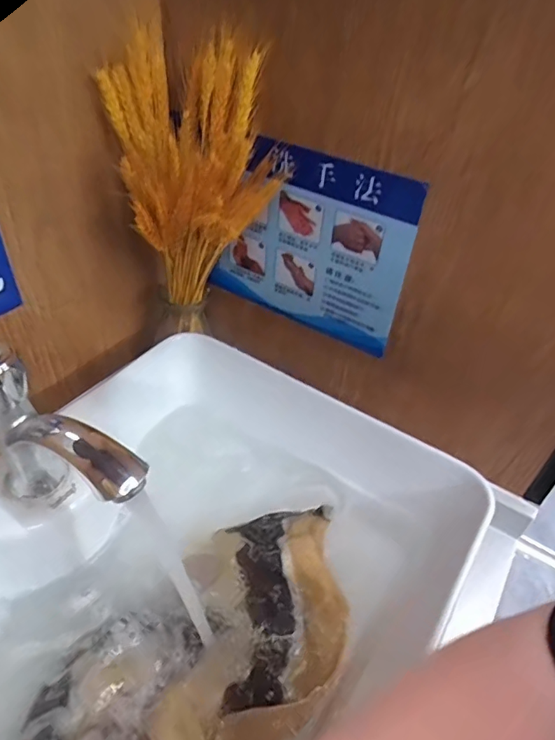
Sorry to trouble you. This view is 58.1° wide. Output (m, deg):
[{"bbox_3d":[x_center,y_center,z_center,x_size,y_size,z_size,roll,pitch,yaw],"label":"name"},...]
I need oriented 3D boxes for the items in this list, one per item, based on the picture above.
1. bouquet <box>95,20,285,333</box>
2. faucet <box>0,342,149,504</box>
[{"bbox_3d":[-0.086,-0.164,0.505,0.165,0.273,0.112,13,42,8],"label":"bouquet"},{"bbox_3d":[-0.148,0.063,0.348,0.137,0.130,0.034,24,44,19],"label":"faucet"}]

